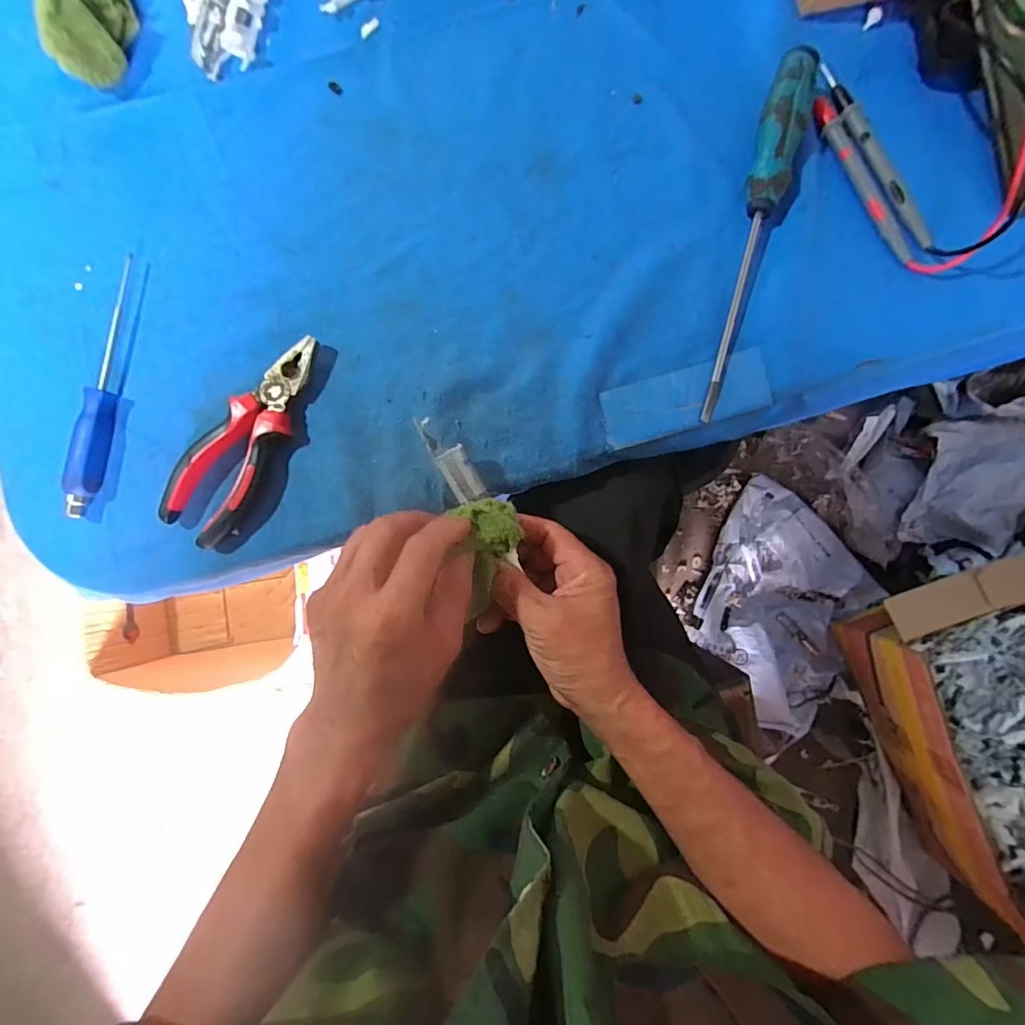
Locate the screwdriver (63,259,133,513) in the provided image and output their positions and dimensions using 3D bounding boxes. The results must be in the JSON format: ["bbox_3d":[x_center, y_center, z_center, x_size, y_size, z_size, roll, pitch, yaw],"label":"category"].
[{"bbox_3d":[-0.298,-0.093,0.367,0.018,0.016,0.192,6,85,4],"label":"screwdriver"}]

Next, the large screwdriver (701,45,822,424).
[{"bbox_3d":[0.167,-0.187,0.342,0.029,0.029,0.250,13,86,4],"label":"large screwdriver"}]

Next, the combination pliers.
[{"bbox_3d":[-0.181,-0.048,0.356,0.057,0.021,0.155,38,88,5],"label":"combination pliers"}]

